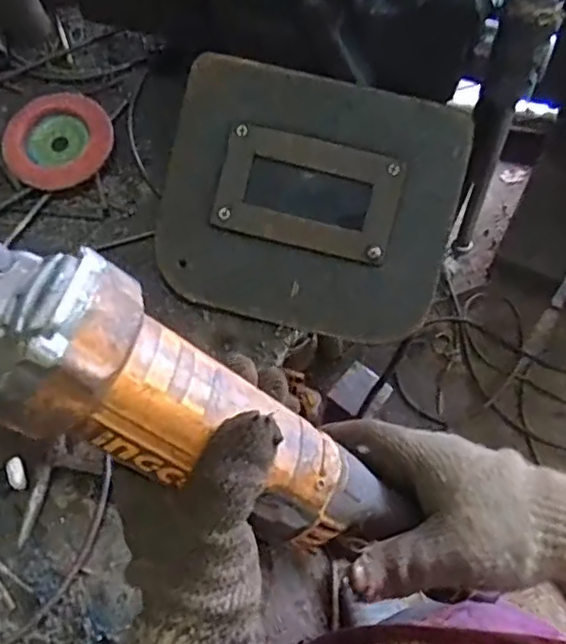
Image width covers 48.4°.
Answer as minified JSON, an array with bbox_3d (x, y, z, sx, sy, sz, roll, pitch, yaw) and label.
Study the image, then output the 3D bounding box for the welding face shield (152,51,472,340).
[{"bbox_3d":[0.020,-0.093,0.483,0.222,0.019,0.191,9,99,5],"label":"welding face shield"}]

